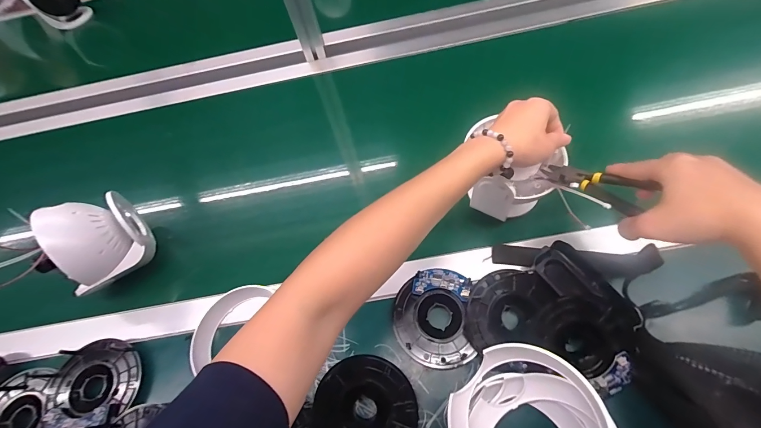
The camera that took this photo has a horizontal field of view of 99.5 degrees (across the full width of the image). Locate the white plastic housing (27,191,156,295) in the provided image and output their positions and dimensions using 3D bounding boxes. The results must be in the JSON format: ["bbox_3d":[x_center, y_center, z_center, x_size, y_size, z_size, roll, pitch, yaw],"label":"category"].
[{"bbox_3d":[-0.372,0.039,0.413,0.110,0.088,0.088,-34,62,-18],"label":"white plastic housing"}]

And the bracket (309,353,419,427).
[{"bbox_3d":[-0.016,0.199,0.329,0.103,0.023,0.095,-1,57,2],"label":"bracket"}]

